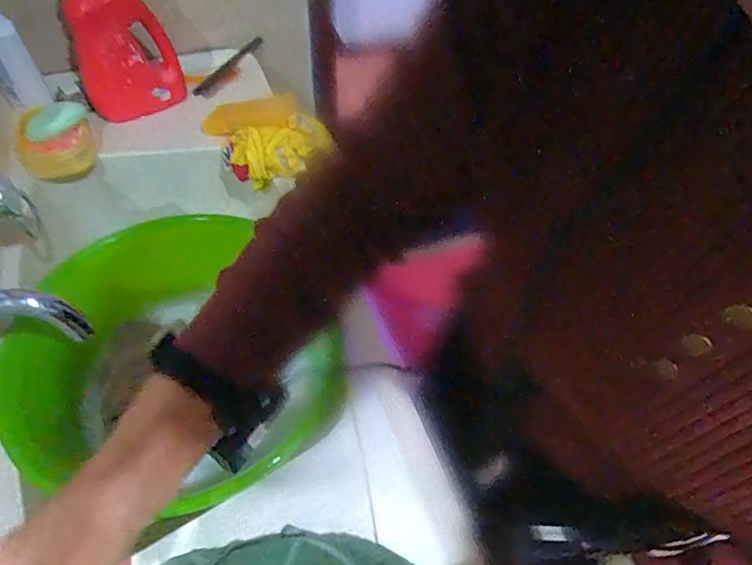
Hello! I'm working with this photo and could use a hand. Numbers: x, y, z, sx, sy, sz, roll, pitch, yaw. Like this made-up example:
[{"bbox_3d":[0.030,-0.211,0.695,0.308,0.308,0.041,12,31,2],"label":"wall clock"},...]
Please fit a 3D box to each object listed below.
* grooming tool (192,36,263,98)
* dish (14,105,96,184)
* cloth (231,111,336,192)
[{"bbox_3d":[-0.260,-0.376,0.846,0.022,0.039,0.167,31,71,18],"label":"grooming tool"},{"bbox_3d":[-0.462,-0.203,0.692,0.093,0.071,0.094,-18,57,-16],"label":"dish"},{"bbox_3d":[-0.146,-0.205,0.724,0.141,0.064,0.084,-29,61,-22],"label":"cloth"}]

